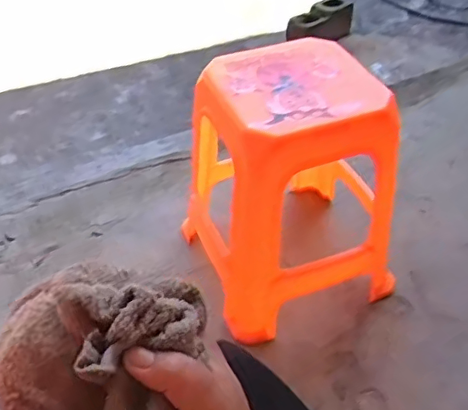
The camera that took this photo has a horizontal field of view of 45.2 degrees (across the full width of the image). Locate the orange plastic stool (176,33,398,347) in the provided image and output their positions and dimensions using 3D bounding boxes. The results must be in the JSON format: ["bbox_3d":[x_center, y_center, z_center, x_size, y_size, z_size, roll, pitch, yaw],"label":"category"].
[{"bbox_3d":[0.092,-0.038,1.004,0.294,0.419,0.302,-15,45,-16],"label":"orange plastic stool"}]

